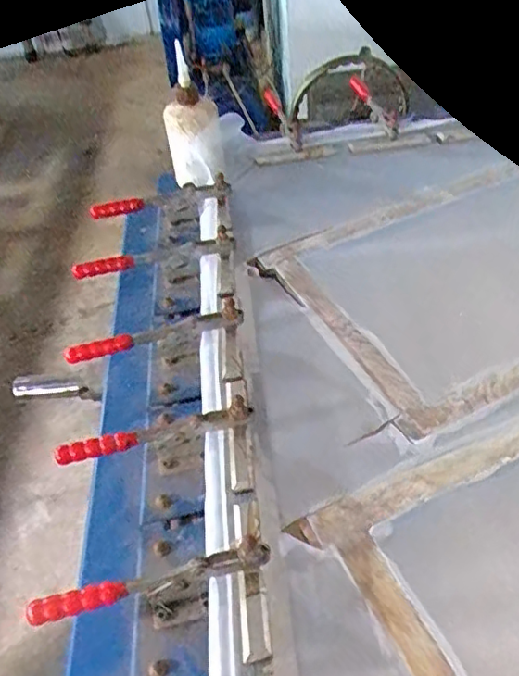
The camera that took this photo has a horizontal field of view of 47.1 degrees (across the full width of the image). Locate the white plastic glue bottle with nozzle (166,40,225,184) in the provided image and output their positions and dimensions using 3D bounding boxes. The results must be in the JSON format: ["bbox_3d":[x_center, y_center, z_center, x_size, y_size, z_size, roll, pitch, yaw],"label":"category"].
[{"bbox_3d":[-0.127,-0.411,1.123,0.099,0.243,0.077,-8,14,-2],"label":"white plastic glue bottle with nozzle"}]

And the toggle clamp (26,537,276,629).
[{"bbox_3d":[-0.091,0.229,0.528,0.205,0.066,0.037,-15,44,-9],"label":"toggle clamp"}]

